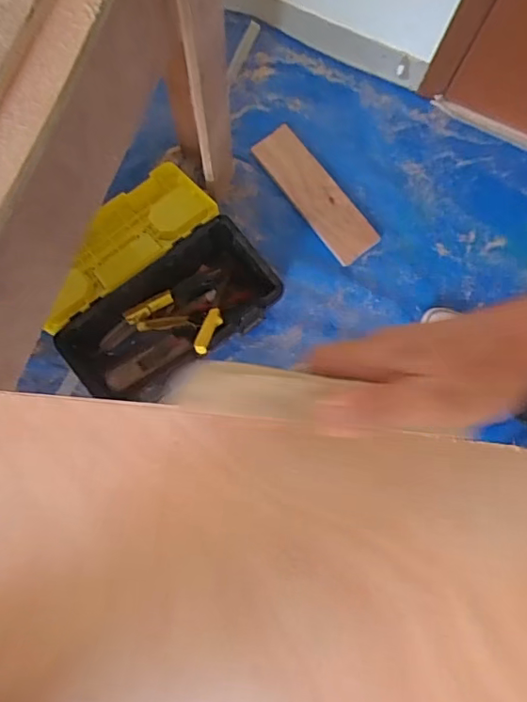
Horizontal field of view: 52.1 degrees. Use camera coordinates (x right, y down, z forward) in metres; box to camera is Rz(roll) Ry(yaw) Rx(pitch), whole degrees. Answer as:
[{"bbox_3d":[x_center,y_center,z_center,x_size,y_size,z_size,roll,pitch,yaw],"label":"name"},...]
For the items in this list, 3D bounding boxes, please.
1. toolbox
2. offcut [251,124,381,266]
[{"bbox_3d":[-0.233,-0.132,1.088,0.414,0.142,0.390,-39,83,-7],"label":"toolbox"},{"bbox_3d":[0.116,-0.352,1.209,0.104,0.013,0.339,-39,89,0],"label":"offcut"}]

